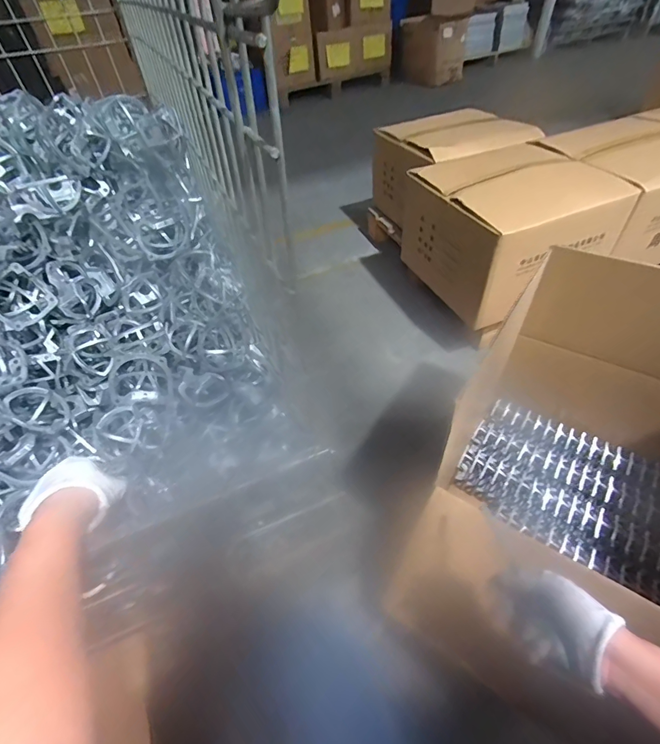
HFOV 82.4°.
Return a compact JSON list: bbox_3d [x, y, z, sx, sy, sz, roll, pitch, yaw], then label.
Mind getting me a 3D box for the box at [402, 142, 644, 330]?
[{"bbox_3d":[0.503,-0.427,1.127,0.428,0.296,0.471,-22,49,-14],"label":"box"}]

